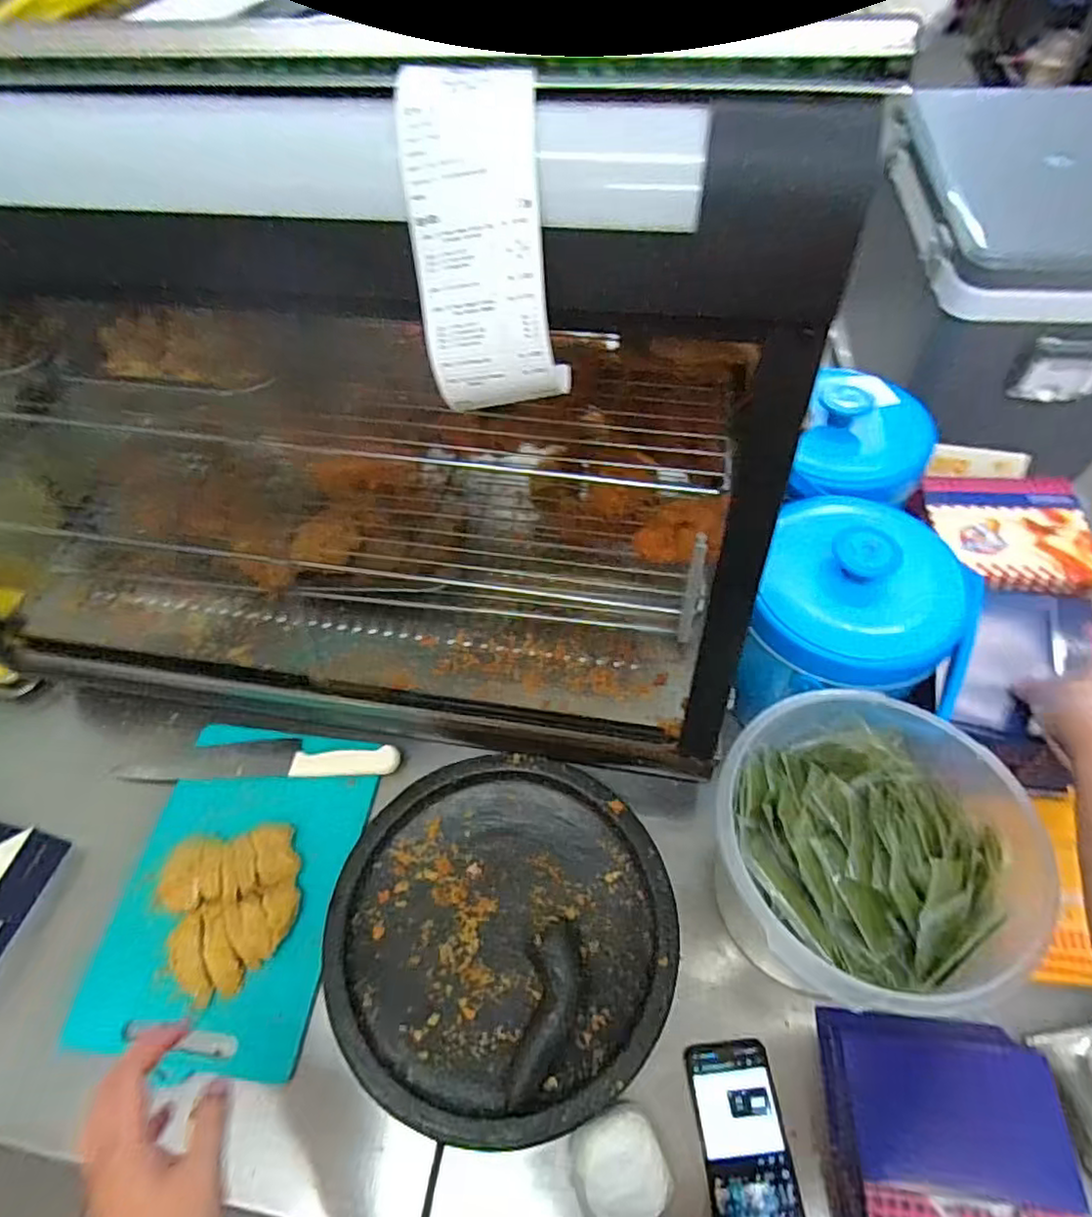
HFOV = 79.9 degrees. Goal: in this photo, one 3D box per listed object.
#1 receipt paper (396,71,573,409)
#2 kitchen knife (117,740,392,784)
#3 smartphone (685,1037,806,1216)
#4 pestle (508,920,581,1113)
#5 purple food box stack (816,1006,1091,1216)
[{"bbox_3d":[-0.039,-0.220,0.393,0.082,0.184,0.041,-8,19,-1],"label":"receipt paper"},{"bbox_3d":[-0.360,0.192,0.823,0.346,0.016,0.046,-3,55,2],"label":"kitchen knife"},{"bbox_3d":[0.181,0.491,0.590,0.079,0.007,0.169,-5,55,1],"label":"smartphone"},{"bbox_3d":[0.003,0.376,0.611,0.049,0.033,0.150,6,56,8],"label":"pestle"},{"bbox_3d":[0.350,0.463,0.572,0.181,0.056,0.179,3,56,6],"label":"purple food box stack"}]

